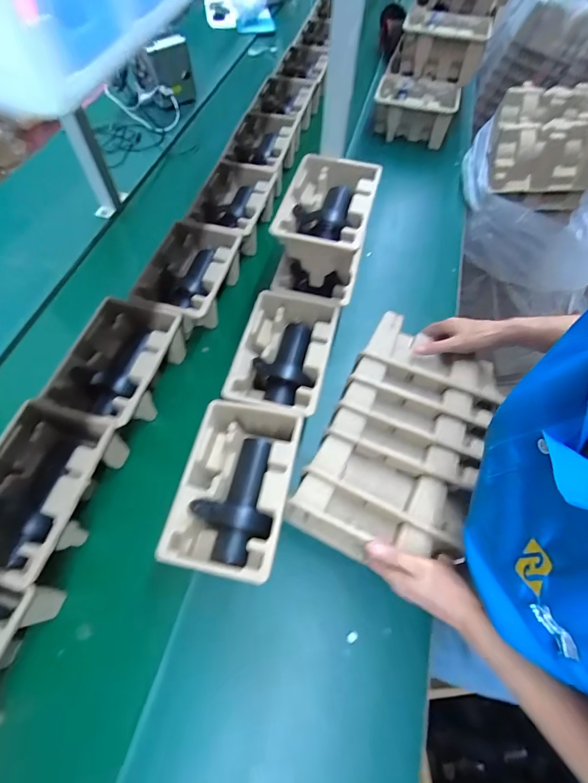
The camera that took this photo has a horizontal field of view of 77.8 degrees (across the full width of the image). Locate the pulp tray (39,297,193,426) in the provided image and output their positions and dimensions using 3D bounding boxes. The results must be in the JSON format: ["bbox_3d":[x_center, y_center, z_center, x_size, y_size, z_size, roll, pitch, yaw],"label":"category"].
[{"bbox_3d":[-0.291,-0.045,0.642,0.154,0.099,0.240,15,62,6],"label":"pulp tray"}]

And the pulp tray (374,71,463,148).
[{"bbox_3d":[0.350,-0.818,1.073,0.228,0.117,0.153,18,62,7],"label":"pulp tray"}]

